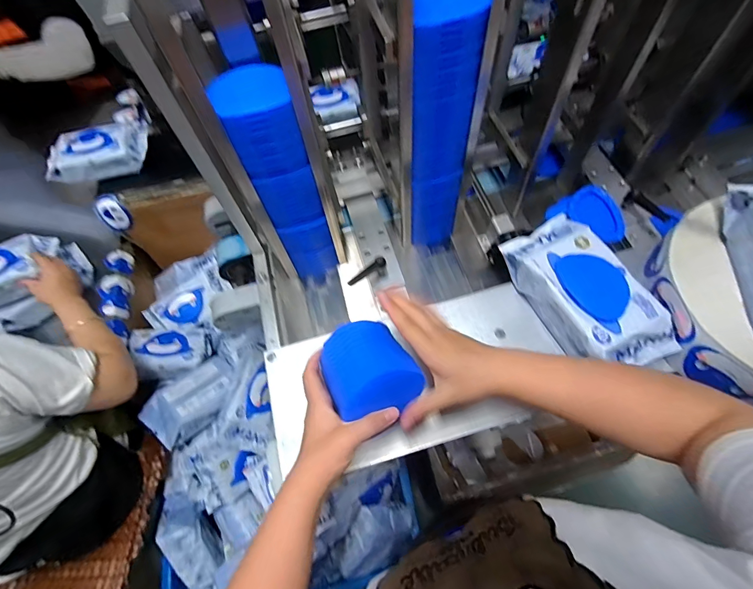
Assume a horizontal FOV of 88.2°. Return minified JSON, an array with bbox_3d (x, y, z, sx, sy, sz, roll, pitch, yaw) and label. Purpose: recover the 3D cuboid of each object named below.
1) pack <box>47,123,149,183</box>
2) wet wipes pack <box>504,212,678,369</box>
[{"bbox_3d":[-0.655,-0.334,0.919,0.213,0.071,0.134,-9,62,-1],"label":"pack"},{"bbox_3d":[0.271,-0.002,0.517,0.106,0.078,0.222,-26,63,-9],"label":"wet wipes pack"}]

